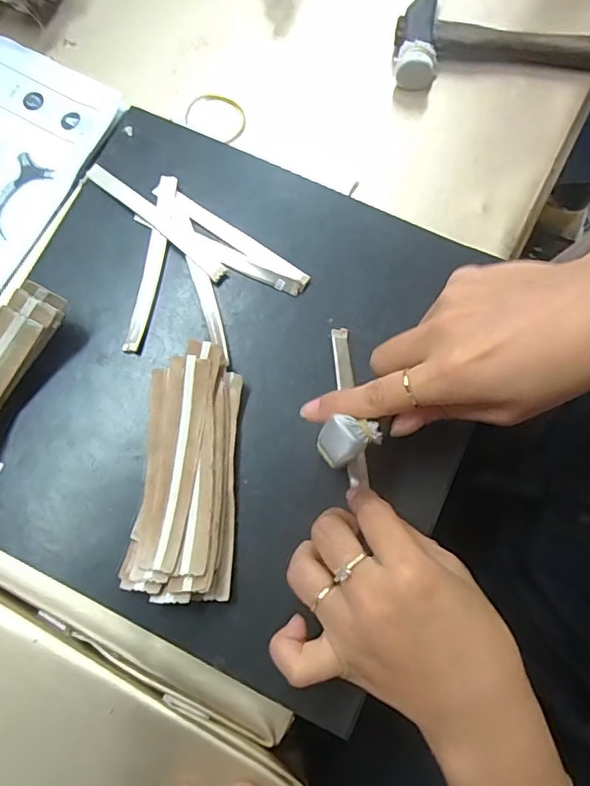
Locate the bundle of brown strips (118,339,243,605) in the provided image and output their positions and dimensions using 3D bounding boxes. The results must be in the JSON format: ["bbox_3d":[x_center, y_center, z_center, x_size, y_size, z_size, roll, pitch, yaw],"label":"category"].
[{"bbox_3d":[-0.062,0.043,0.304,0.056,0.023,0.143,4,77,0],"label":"bundle of brown strips"}]

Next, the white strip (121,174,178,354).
[{"bbox_3d":[-0.093,-0.086,0.342,0.013,0.006,0.123,9,77,1],"label":"white strip"}]

